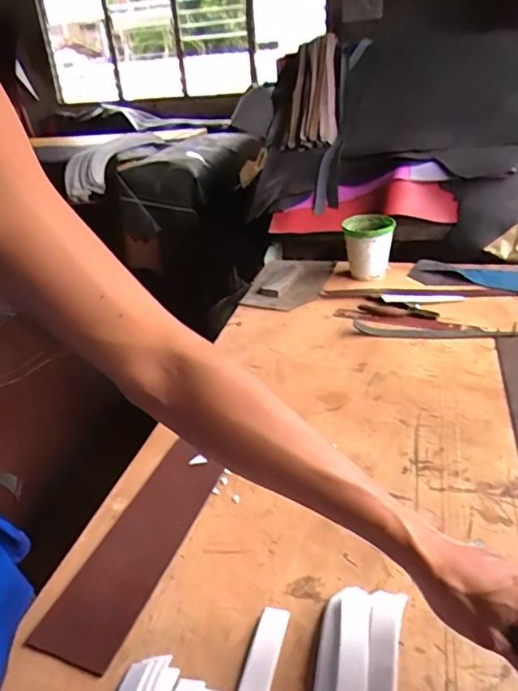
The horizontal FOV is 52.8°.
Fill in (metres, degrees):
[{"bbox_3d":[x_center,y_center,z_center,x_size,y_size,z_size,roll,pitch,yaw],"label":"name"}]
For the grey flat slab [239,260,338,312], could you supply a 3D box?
[{"bbox_3d":[0.069,-0.155,1.278,0.187,0.029,0.266,5,30,23],"label":"grey flat slab"}]

